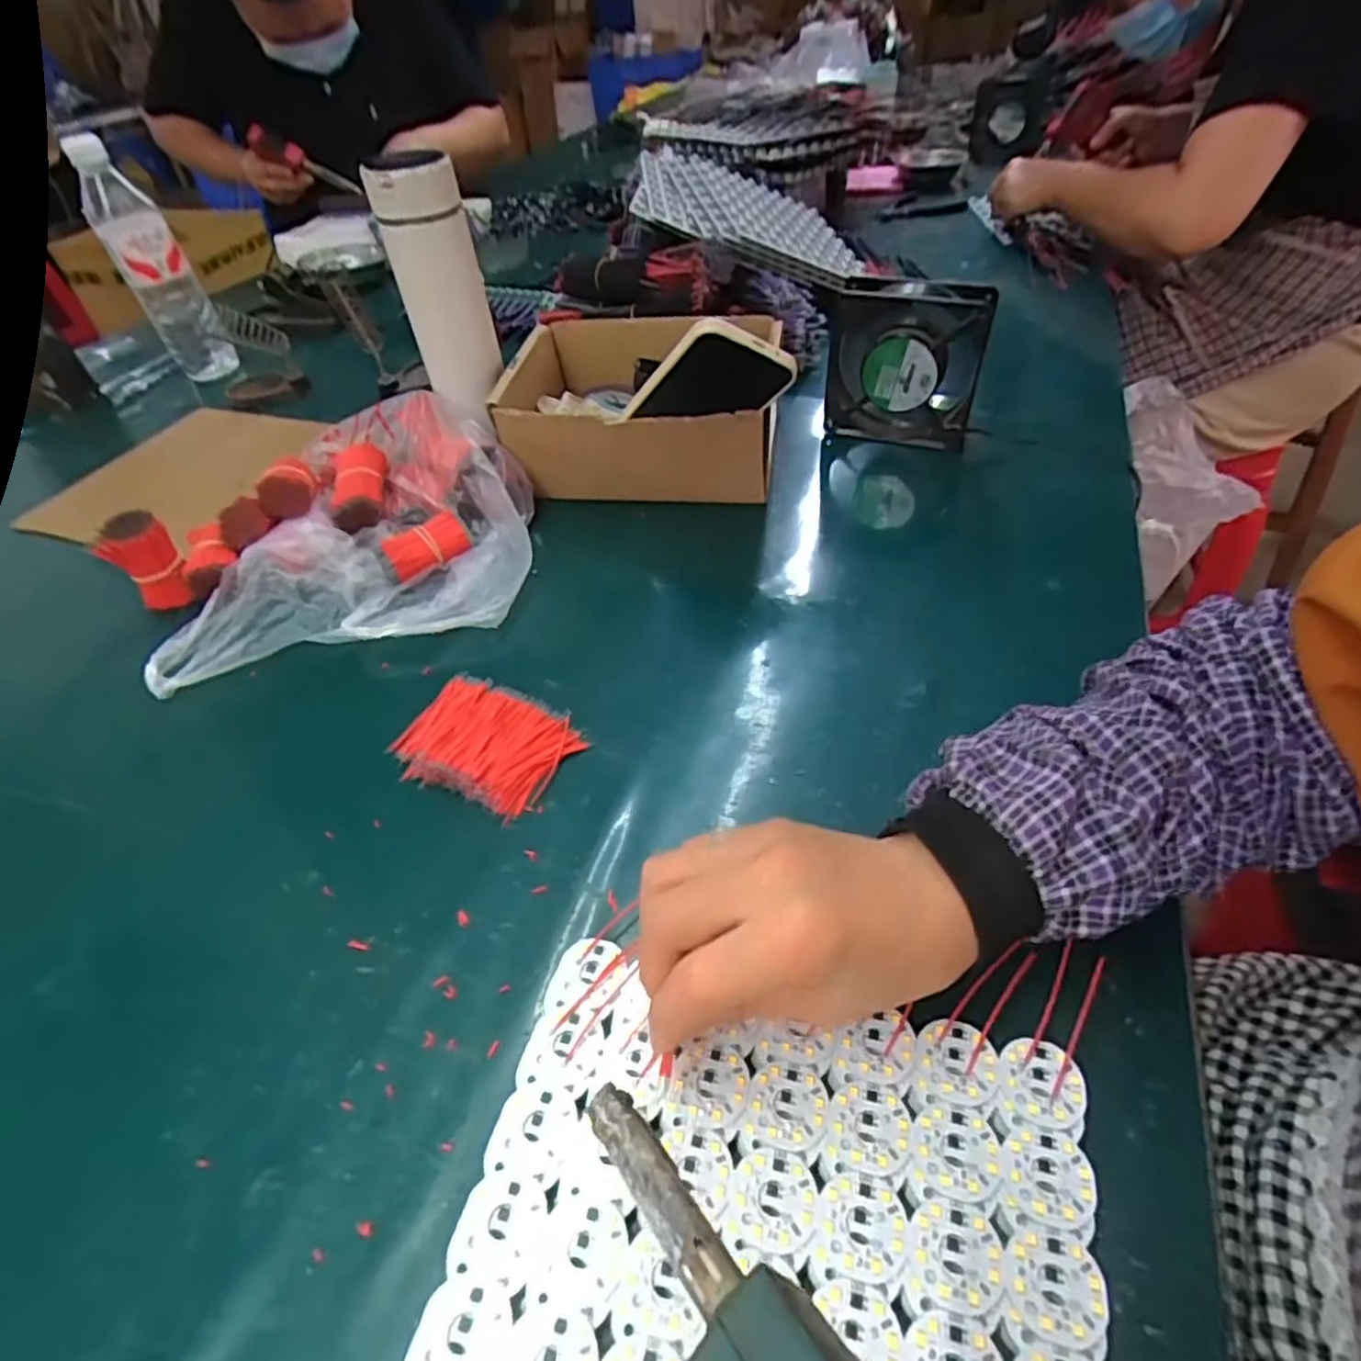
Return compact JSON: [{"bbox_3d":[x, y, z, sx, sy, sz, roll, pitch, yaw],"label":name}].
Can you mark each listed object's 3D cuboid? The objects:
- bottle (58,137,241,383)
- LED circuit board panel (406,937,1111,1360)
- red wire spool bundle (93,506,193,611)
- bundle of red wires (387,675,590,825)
[{"bbox_3d":[-0.551,-0.433,0.756,0.065,0.220,0.053,-28,49,-21],"label":"bottle"},{"bbox_3d":[0.023,0.211,0.235,0.211,0.004,0.216,8,47,13],"label":"LED circuit board panel"},{"bbox_3d":[-0.383,-0.084,0.517,0.040,0.064,0.039,-37,53,-27],"label":"red wire spool bundle"},{"bbox_3d":[-0.117,0.035,0.427,0.102,0.017,0.073,18,50,22],"label":"bundle of red wires"}]

